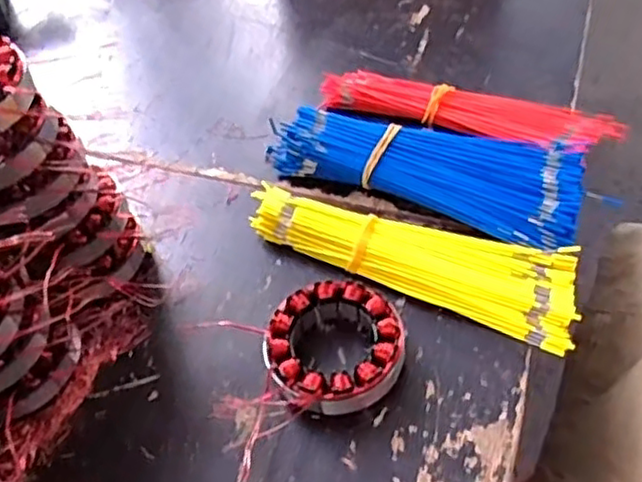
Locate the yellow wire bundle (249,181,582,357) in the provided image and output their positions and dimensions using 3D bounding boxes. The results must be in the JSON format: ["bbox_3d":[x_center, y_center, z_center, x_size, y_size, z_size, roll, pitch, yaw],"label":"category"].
[{"bbox_3d":[0.066,0.006,0.497,0.243,0.024,0.069,20,53,22],"label":"yellow wire bundle"}]

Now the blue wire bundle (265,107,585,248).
[{"bbox_3d":[0.081,-0.061,0.547,0.251,0.037,0.095,17,52,20],"label":"blue wire bundle"}]

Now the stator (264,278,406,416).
[{"bbox_3d":[0.008,0.069,0.440,0.086,0.032,0.090,-3,48,3],"label":"stator"}]

